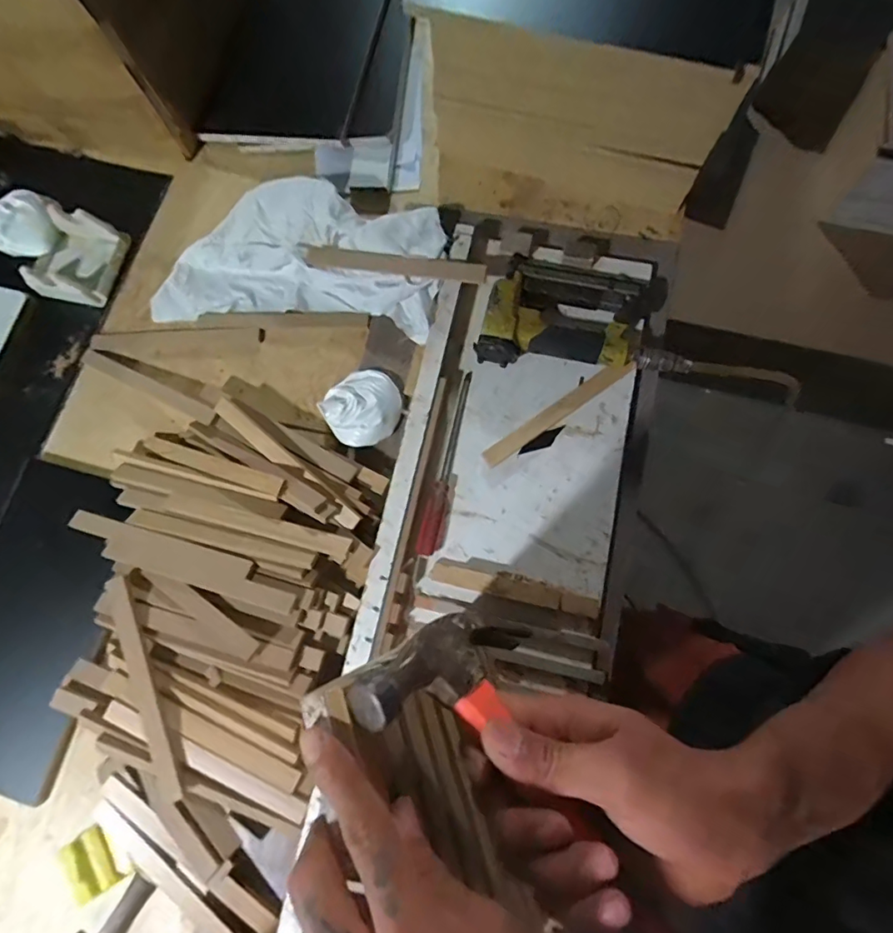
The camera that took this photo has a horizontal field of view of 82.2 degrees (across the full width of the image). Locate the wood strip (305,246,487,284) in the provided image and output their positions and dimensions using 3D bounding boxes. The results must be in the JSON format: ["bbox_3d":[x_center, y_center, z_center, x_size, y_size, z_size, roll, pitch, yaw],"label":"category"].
[{"bbox_3d":[-0.067,-0.257,0.647,0.236,0.008,0.023,11,117,13],"label":"wood strip"}]

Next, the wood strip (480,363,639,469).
[{"bbox_3d":[0.131,-0.066,0.603,0.205,0.015,0.023,-35,77,-4],"label":"wood strip"}]

